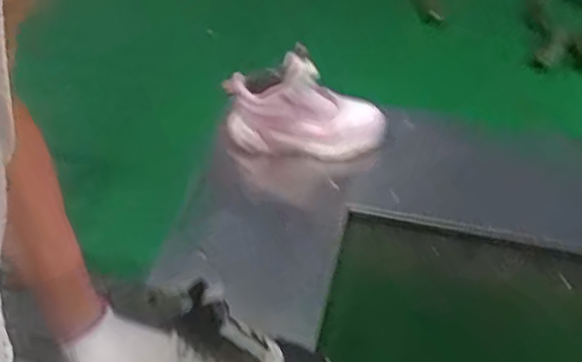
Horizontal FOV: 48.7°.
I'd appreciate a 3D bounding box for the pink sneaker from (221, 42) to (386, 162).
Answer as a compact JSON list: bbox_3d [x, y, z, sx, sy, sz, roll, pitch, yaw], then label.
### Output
[{"bbox_3d":[0.019,-0.108,0.958,0.231,0.146,0.076,8,48,8],"label":"pink sneaker"}]

